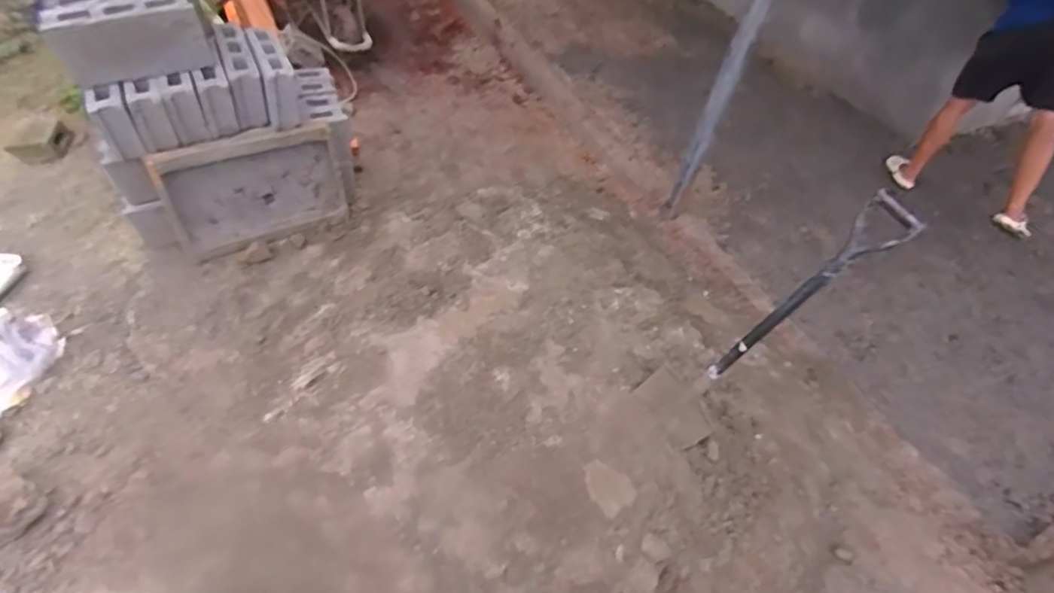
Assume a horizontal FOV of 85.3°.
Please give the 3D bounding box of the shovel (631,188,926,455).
[{"bbox_3d":[0.605,0.098,1.435,0.123,0.819,0.219,18,41,-28],"label":"shovel"}]

